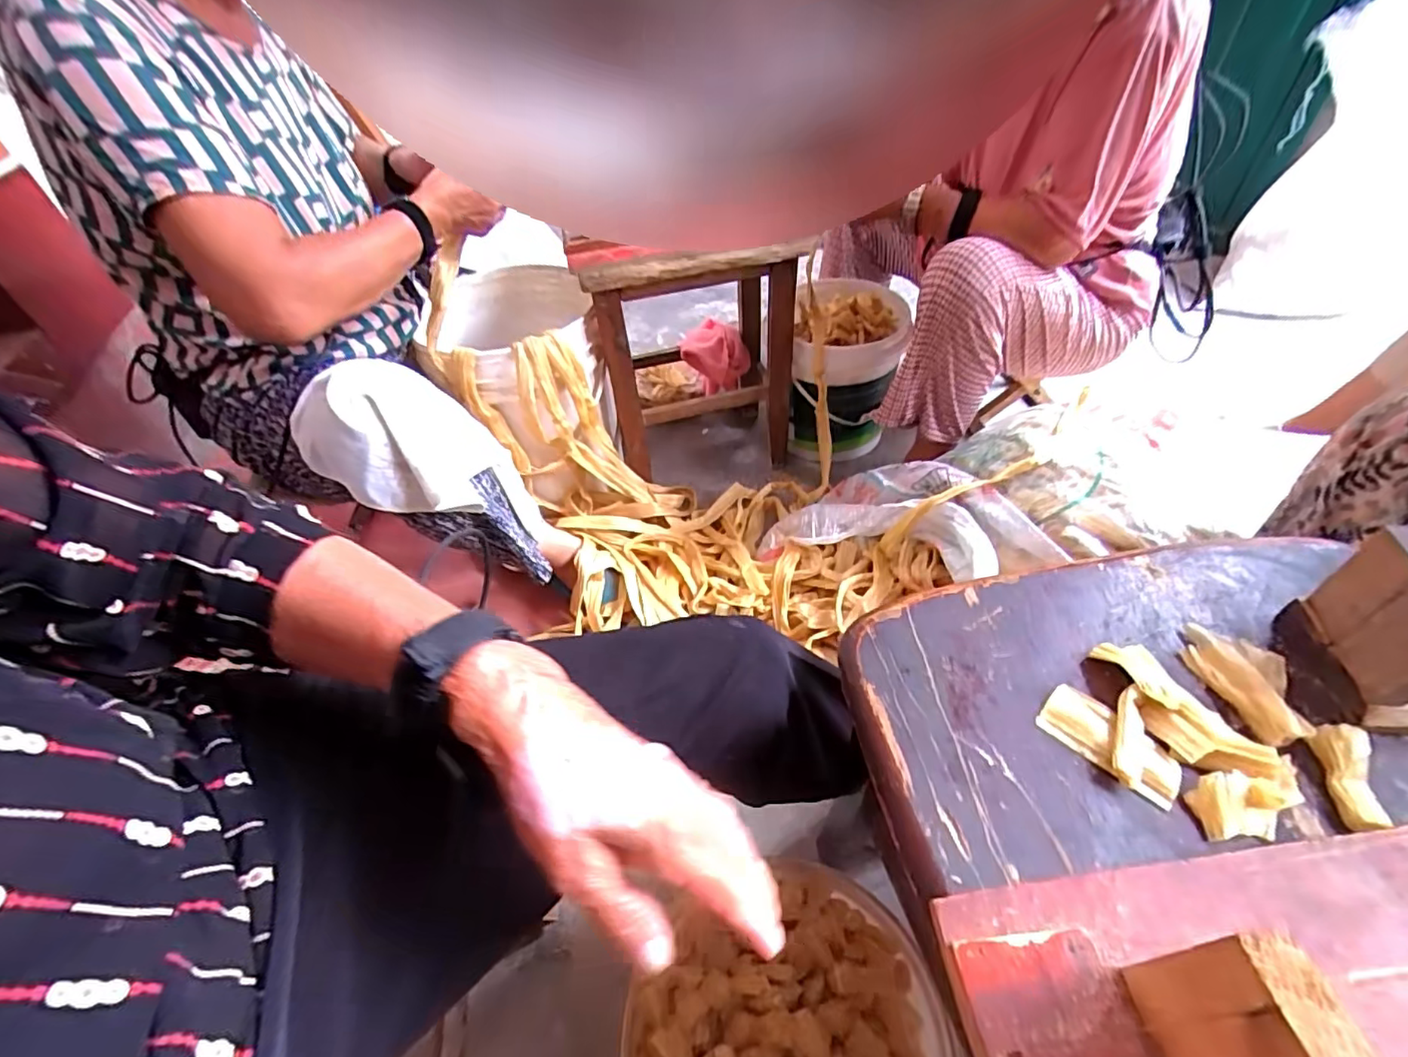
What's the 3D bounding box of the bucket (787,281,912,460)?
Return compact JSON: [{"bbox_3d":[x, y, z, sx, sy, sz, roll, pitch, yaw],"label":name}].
[{"bbox_3d":[0.269,-0.299,1.139,0.202,0.250,0.236,3,47,9],"label":"bucket"}]

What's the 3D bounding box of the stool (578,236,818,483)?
[{"bbox_3d":[-0.016,-0.321,1.073,0.330,0.426,0.254,-13,47,-6],"label":"stool"}]

